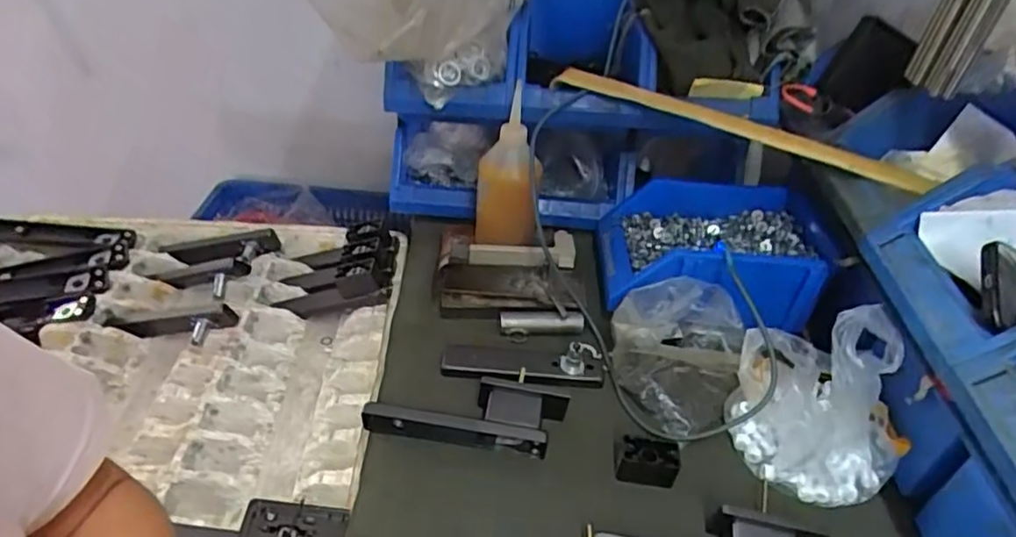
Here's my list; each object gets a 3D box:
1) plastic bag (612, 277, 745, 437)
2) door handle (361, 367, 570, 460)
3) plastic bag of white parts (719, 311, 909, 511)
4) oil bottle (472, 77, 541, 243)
[{"bbox_3d":[0.169,0.079,0.620,0.130,0.088,0.115,22,41,18],"label":"plastic bag"},{"bbox_3d":[-0.037,0.130,0.570,0.182,0.038,0.062,8,39,0],"label":"door handle"},{"bbox_3d":[0.292,0.108,0.548,0.150,0.163,0.126,17,40,12],"label":"plastic bag of white parts"},{"bbox_3d":[0.001,-0.104,0.696,0.072,0.181,0.068,5,39,1],"label":"oil bottle"}]

